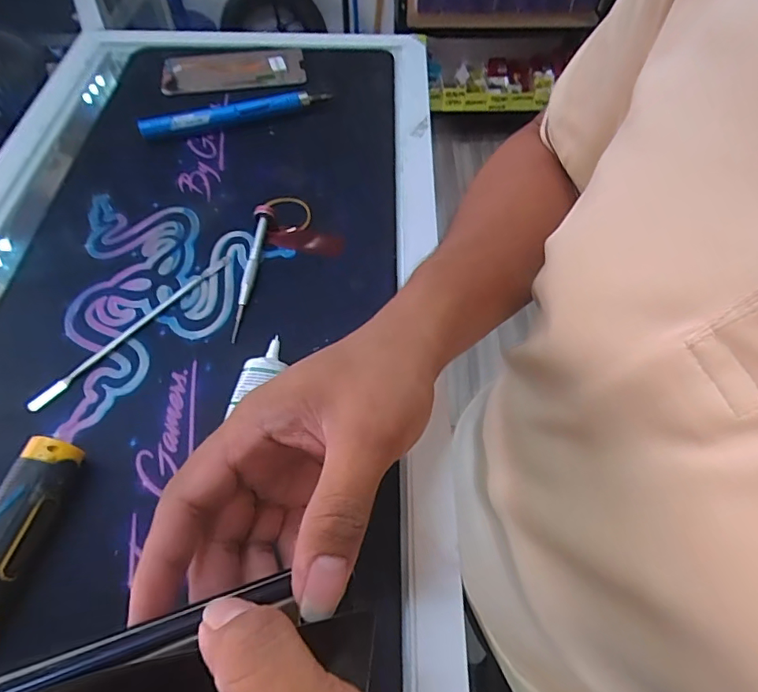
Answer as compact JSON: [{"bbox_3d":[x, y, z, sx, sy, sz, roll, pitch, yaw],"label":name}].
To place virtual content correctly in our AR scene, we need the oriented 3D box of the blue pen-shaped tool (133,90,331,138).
[{"bbox_3d":[-0.135,-0.225,0.483,0.180,0.022,0.016,-22,59,-16],"label":"blue pen-shaped tool"}]

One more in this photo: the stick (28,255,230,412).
[{"bbox_3d":[-0.170,-0.016,0.353,0.010,0.006,0.165,32,60,18],"label":"stick"}]

